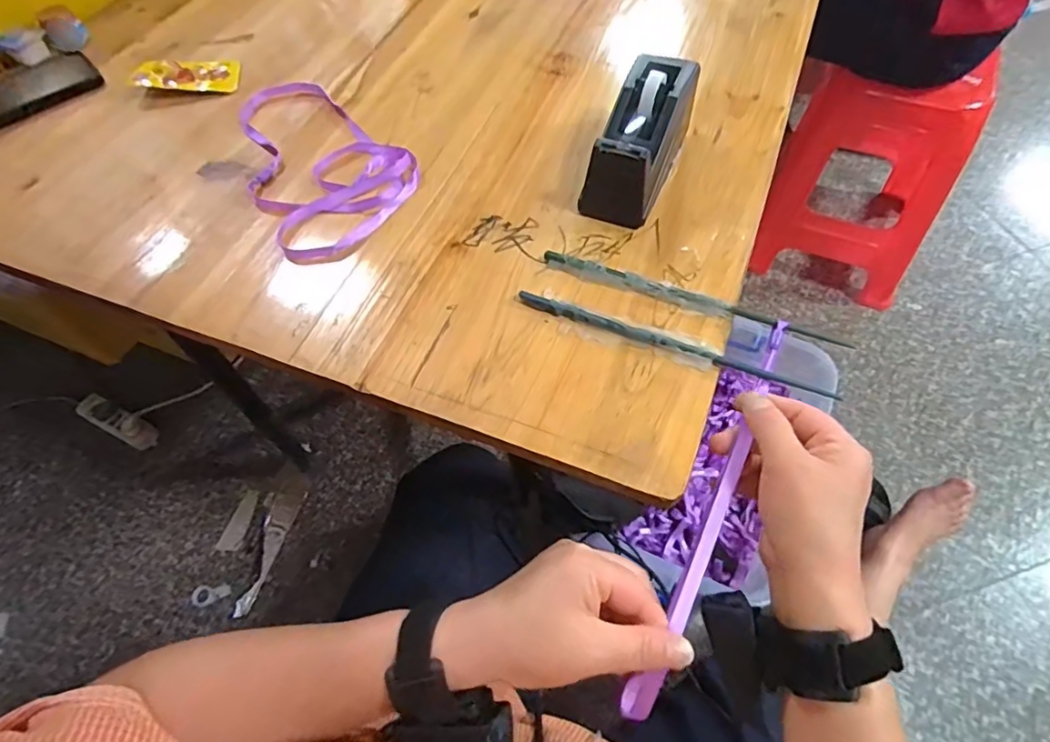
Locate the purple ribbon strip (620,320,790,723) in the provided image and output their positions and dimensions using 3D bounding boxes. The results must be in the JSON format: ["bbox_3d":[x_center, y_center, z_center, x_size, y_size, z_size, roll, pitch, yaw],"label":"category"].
[{"bbox_3d":[0.126,0.082,0.372,0.015,0.034,0.282,23,69,16],"label":"purple ribbon strip"}]

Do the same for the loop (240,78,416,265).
[{"bbox_3d":[-0.200,-0.206,0.541,0.138,0.012,0.257,-31,61,-16],"label":"loop"}]

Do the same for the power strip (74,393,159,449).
[{"bbox_3d":[-0.864,0.104,1.204,0.195,0.029,0.051,23,61,16],"label":"power strip"}]

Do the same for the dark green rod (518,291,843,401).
[{"bbox_3d":[0.106,-0.023,0.416,0.233,0.006,0.013,18,60,13],"label":"dark green rod"}]

